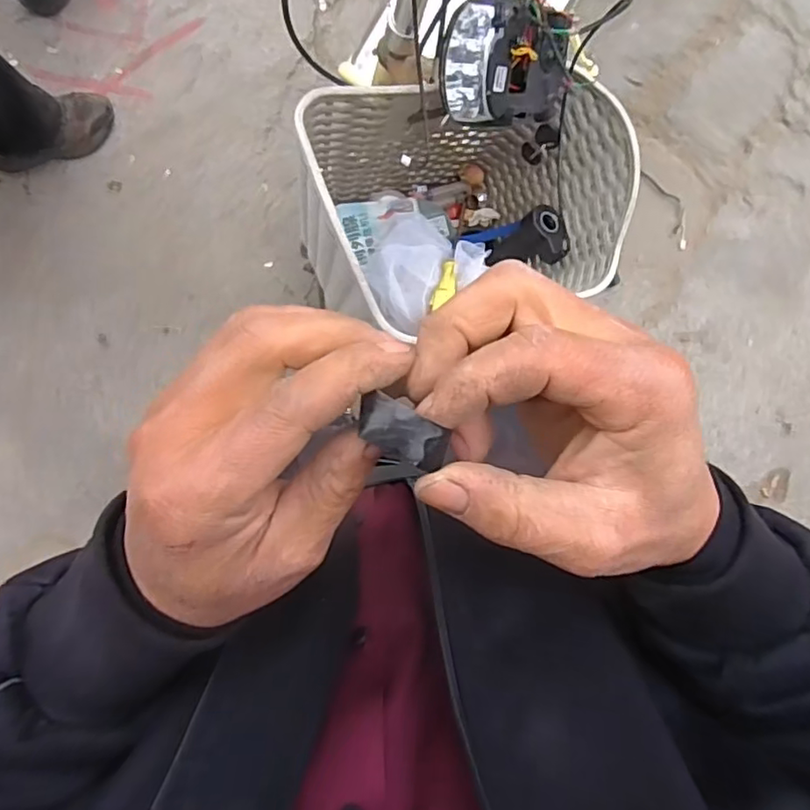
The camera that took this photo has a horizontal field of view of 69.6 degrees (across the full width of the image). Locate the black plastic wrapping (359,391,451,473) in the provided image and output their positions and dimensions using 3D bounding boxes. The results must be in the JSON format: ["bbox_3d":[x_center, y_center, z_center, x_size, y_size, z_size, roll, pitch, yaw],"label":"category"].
[{"bbox_3d":[-0.001,0.009,0.186,0.029,0.011,0.016,24,95,-8],"label":"black plastic wrapping"}]

